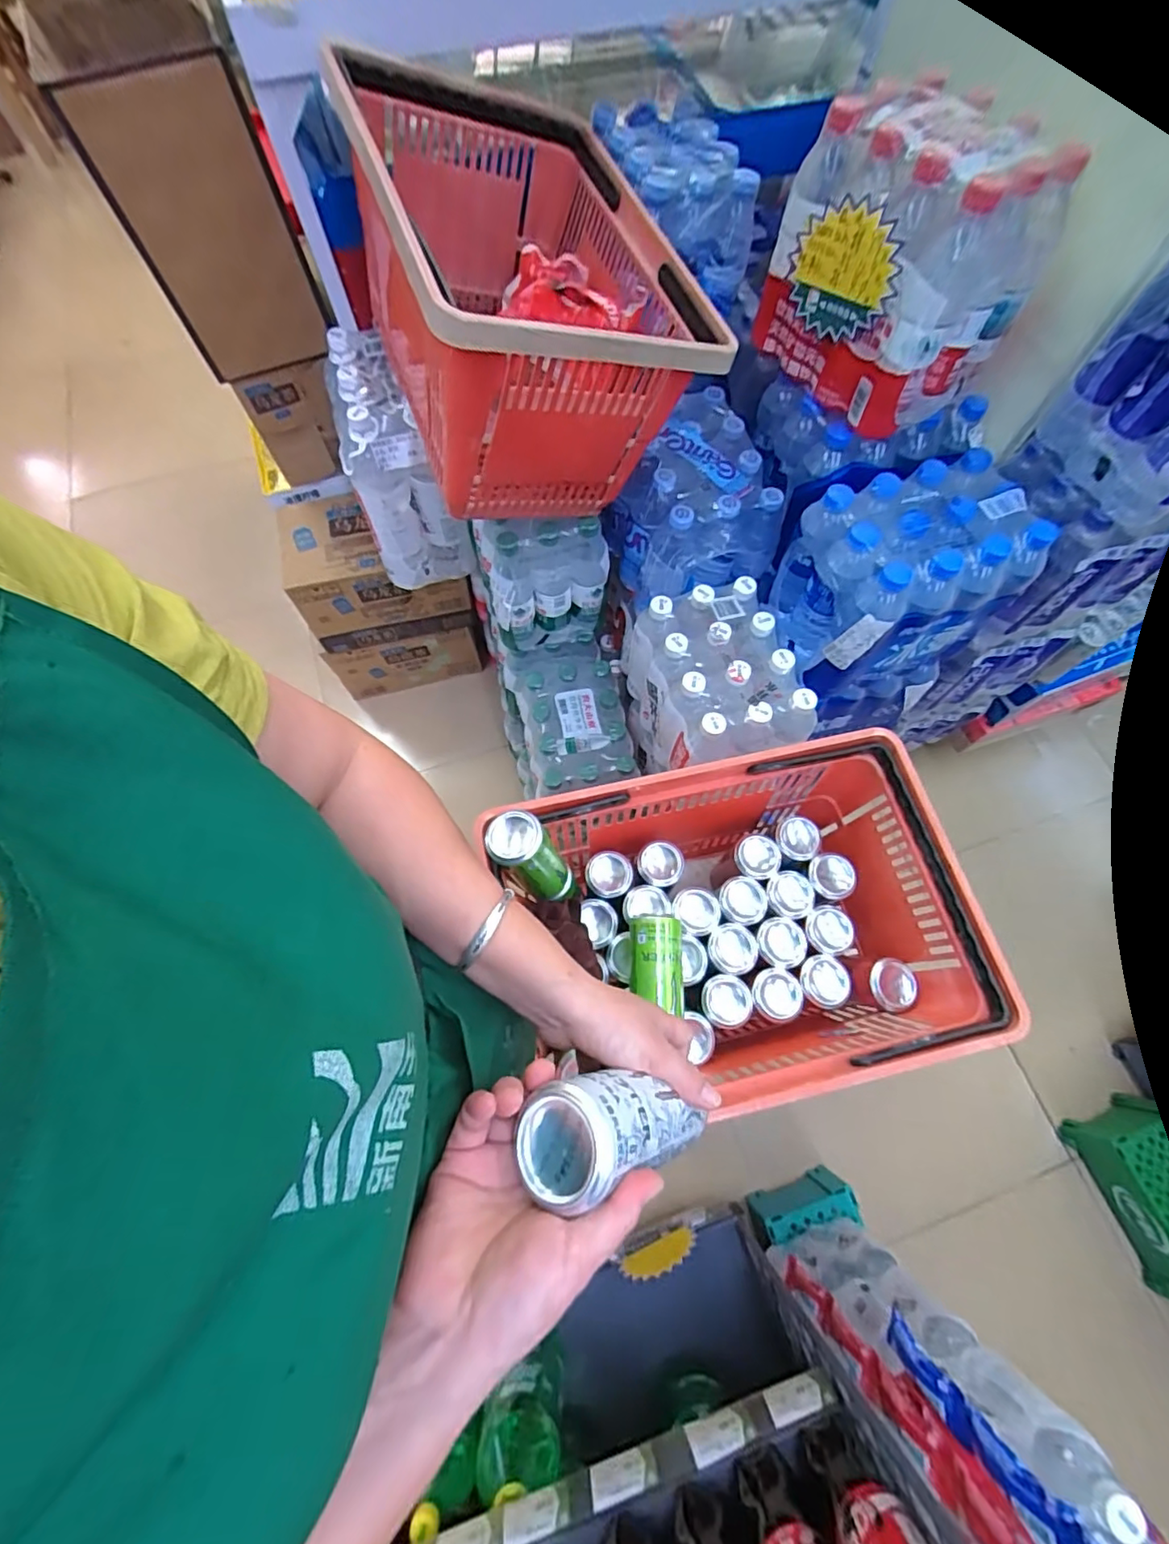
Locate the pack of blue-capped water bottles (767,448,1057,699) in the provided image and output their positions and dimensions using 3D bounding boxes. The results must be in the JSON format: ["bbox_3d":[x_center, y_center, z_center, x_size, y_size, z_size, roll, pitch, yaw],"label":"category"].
[{"bbox_3d":[0.412,-0.254,0.766,0.253,0.219,0.196,-24,71,-9],"label":"pack of blue-capped water bottles"}]

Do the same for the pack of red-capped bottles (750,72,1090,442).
[{"bbox_3d":[0.351,-0.566,0.638,0.184,0.224,0.249,-34,73,-13],"label":"pack of red-capped bottles"}]

